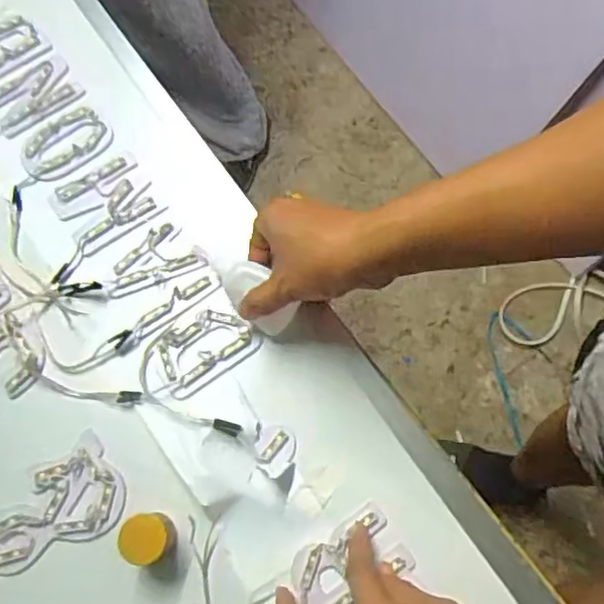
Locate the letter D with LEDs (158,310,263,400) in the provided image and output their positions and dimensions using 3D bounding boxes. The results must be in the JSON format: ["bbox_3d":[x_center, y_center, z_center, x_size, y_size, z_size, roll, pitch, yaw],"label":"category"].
[{"bbox_3d":[-0.078,0.036,0.521,0.080,0.004,0.053,-31,75,-8],"label":"letter D with LEDs"}]

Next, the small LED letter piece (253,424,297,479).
[{"bbox_3d":[-0.021,0.113,0.495,0.030,0.004,0.035,33,77,11],"label":"small LED letter piece"}]

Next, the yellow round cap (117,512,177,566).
[{"bbox_3d":[-0.109,0.167,0.460,0.029,0.042,0.032,3,73,3],"label":"yellow round cap"}]

